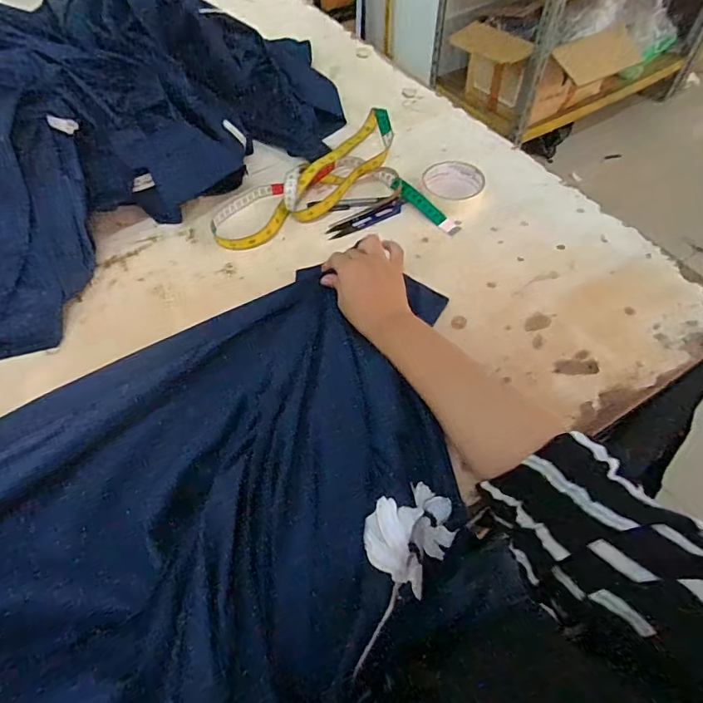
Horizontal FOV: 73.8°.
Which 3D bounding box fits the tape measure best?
[{"bbox_3d":[-0.033,-0.250,0.648,0.312,0.041,0.246,-5,56,-2],"label":"tape measure"}]

